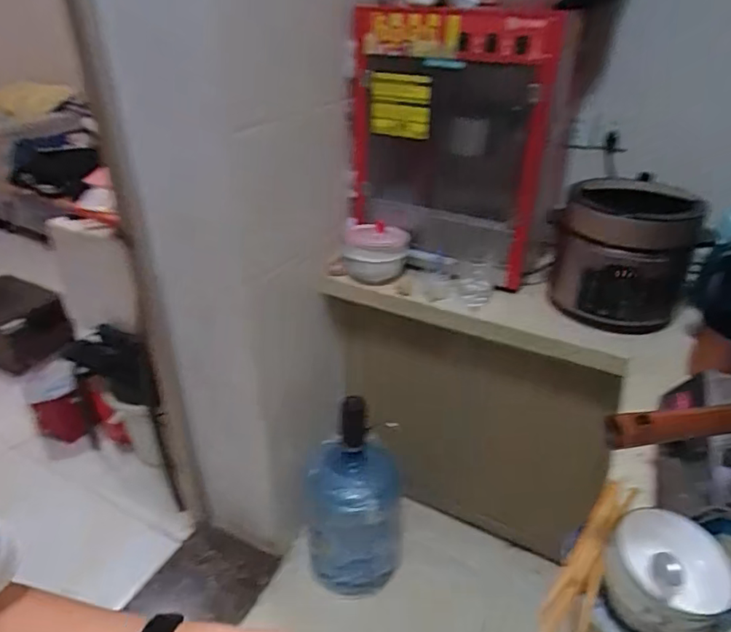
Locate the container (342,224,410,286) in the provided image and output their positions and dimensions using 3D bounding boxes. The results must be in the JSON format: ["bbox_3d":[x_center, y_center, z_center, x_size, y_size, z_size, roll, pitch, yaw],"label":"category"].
[{"bbox_3d":[0.022,-0.143,1.290,0.155,0.113,0.139,4,32,5],"label":"container"}]

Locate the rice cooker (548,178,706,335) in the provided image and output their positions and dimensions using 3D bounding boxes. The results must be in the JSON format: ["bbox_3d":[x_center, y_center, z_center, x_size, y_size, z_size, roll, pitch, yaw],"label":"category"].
[{"bbox_3d":[0.531,-0.130,1.114,0.274,0.265,0.246,20,36,29],"label":"rice cooker"}]

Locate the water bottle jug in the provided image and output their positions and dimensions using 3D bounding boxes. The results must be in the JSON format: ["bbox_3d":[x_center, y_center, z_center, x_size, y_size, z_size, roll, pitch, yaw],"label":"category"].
[{"bbox_3d":[-0.026,0.455,1.394,0.233,0.561,0.249,0,31,-1],"label":"water bottle jug"}]

